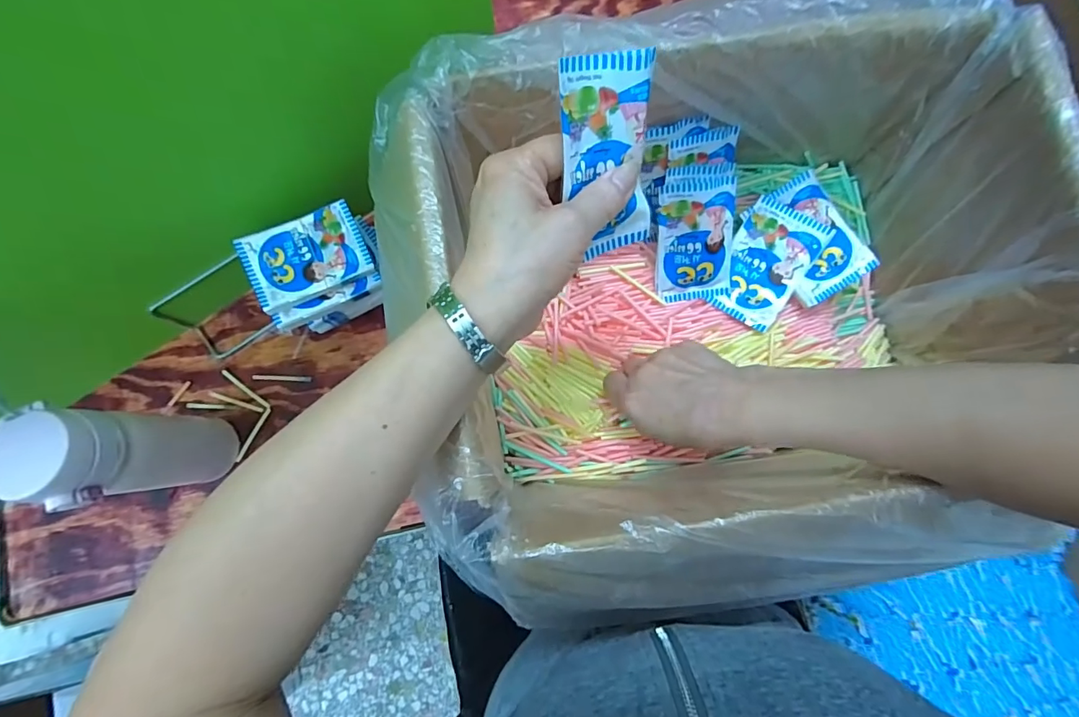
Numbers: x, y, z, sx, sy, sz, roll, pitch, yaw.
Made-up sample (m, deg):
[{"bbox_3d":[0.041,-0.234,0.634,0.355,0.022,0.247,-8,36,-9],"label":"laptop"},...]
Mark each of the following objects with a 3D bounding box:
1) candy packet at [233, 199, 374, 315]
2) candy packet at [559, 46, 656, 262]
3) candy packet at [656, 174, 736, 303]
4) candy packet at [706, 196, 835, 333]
[{"bbox_3d":[-0.215,-0.095,0.446,0.103,0.024,0.069,-25,80,-5],"label":"candy packet"},{"bbox_3d":[0.039,-0.105,0.264,0.056,0.106,0.018,-19,41,-4],"label":"candy packet"},{"bbox_3d":[0.135,-0.100,0.421,0.067,0.018,0.104,-10,120,4],"label":"candy packet"},{"bbox_3d":[0.203,-0.086,0.437,0.068,0.008,0.108,33,97,14],"label":"candy packet"}]

